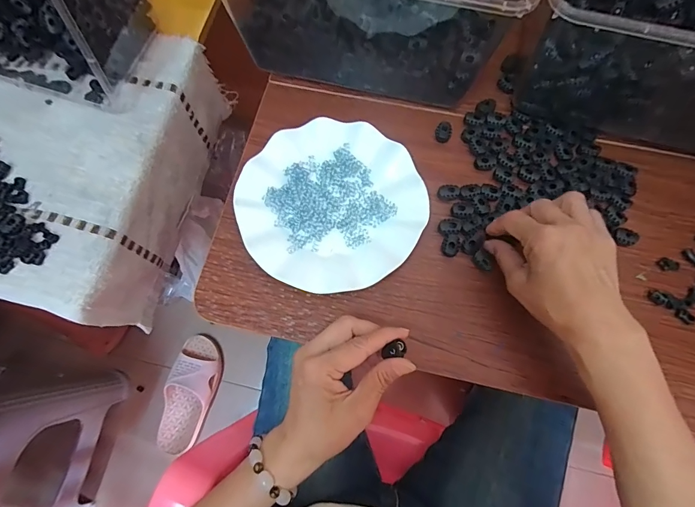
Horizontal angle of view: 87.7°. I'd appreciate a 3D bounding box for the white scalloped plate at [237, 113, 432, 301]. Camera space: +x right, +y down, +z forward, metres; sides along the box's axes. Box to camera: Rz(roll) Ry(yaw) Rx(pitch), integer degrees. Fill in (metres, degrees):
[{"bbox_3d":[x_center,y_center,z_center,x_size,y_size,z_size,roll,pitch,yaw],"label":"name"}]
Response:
[{"bbox_3d":[-0.016,-0.049,0.371,0.176,0.025,0.178,0,74,0],"label":"white scalloped plate"}]

